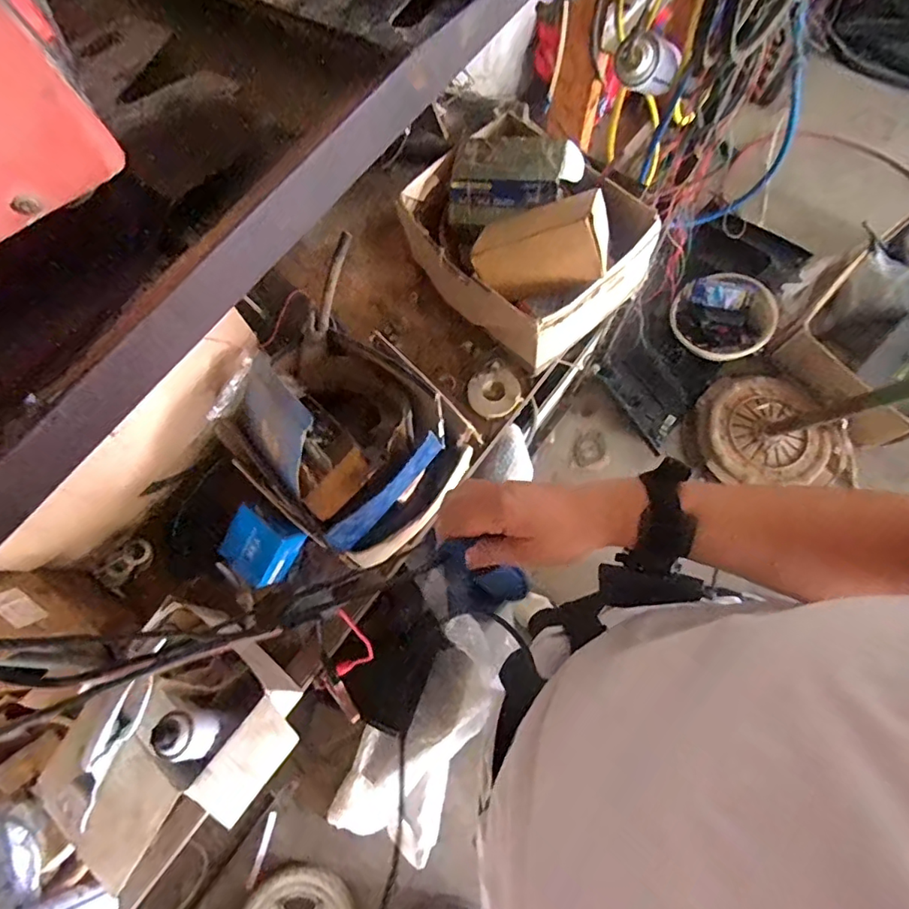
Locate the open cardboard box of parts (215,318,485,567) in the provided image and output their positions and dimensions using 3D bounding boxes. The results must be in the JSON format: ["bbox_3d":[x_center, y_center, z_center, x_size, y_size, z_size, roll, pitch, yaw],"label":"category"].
[{"bbox_3d":[-0.153,-0.031,0.746,0.299,0.158,0.257,38,78,12],"label":"open cardboard box of parts"}]

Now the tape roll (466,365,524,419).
[{"bbox_3d":[0.063,-0.100,0.882,0.081,0.009,0.080,-1,87,14],"label":"tape roll"}]

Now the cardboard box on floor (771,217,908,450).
[{"bbox_3d":[1.078,-0.336,1.322,0.522,0.191,0.321,-42,76,-10],"label":"cardboard box on floor"}]

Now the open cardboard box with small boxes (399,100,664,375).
[{"bbox_3d":[0.099,-0.334,0.841,0.265,0.204,0.337,-40,76,-10],"label":"open cardboard box with small boxes"}]

